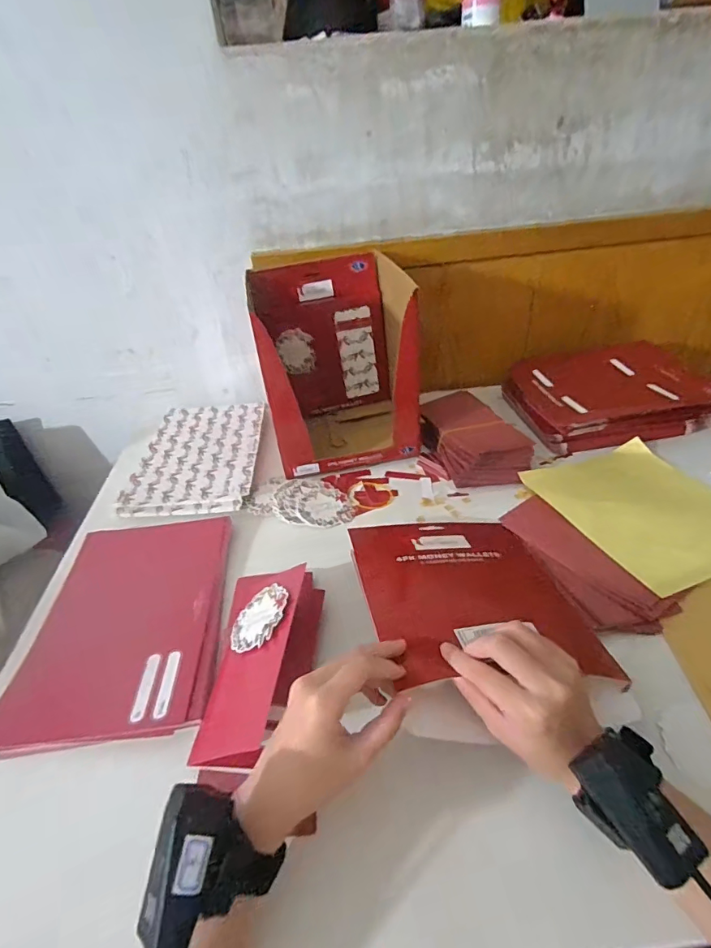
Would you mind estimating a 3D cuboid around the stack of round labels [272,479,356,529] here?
[{"bbox_3d":[-0.057,0.036,0.619,0.102,0.011,0.087,-5,34,0],"label":"stack of round labels"}]

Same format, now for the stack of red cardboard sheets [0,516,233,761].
[{"bbox_3d":[-0.235,0.147,0.496,0.191,0.025,0.259,-7,34,-3],"label":"stack of red cardboard sheets"}]

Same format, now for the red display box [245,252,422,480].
[{"bbox_3d":[-0.027,-0.160,0.699,0.214,0.243,0.224,-10,35,-7],"label":"red display box"}]

